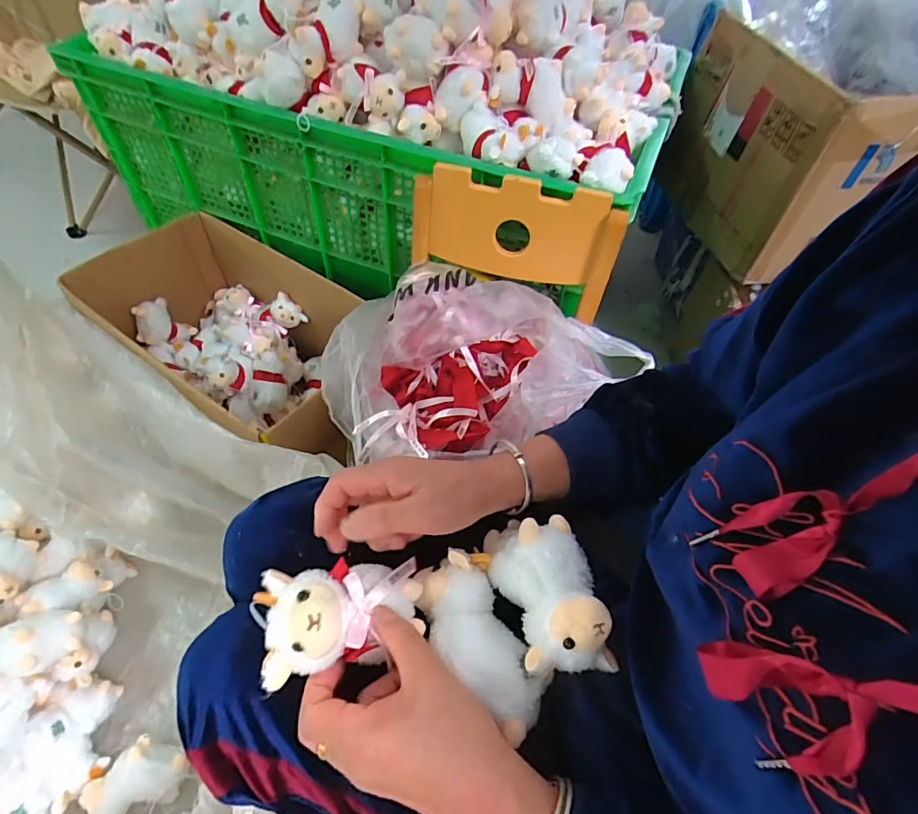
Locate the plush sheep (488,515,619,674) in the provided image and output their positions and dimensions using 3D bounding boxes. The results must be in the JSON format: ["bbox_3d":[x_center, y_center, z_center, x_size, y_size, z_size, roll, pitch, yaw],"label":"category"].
[{"bbox_3d":[0.067,0.137,0.350,0.068,0.057,0.106,-10,55,-12],"label":"plush sheep"}]

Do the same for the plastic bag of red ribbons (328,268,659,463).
[{"bbox_3d":[-0.003,-0.067,0.681,0.345,0.145,0.313,-21,58,-19],"label":"plastic bag of red ribbons"}]

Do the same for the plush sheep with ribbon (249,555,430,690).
[{"bbox_3d":[-0.078,0.139,0.332,0.105,0.061,0.064,-12,55,-13],"label":"plush sheep with ribbon"}]

